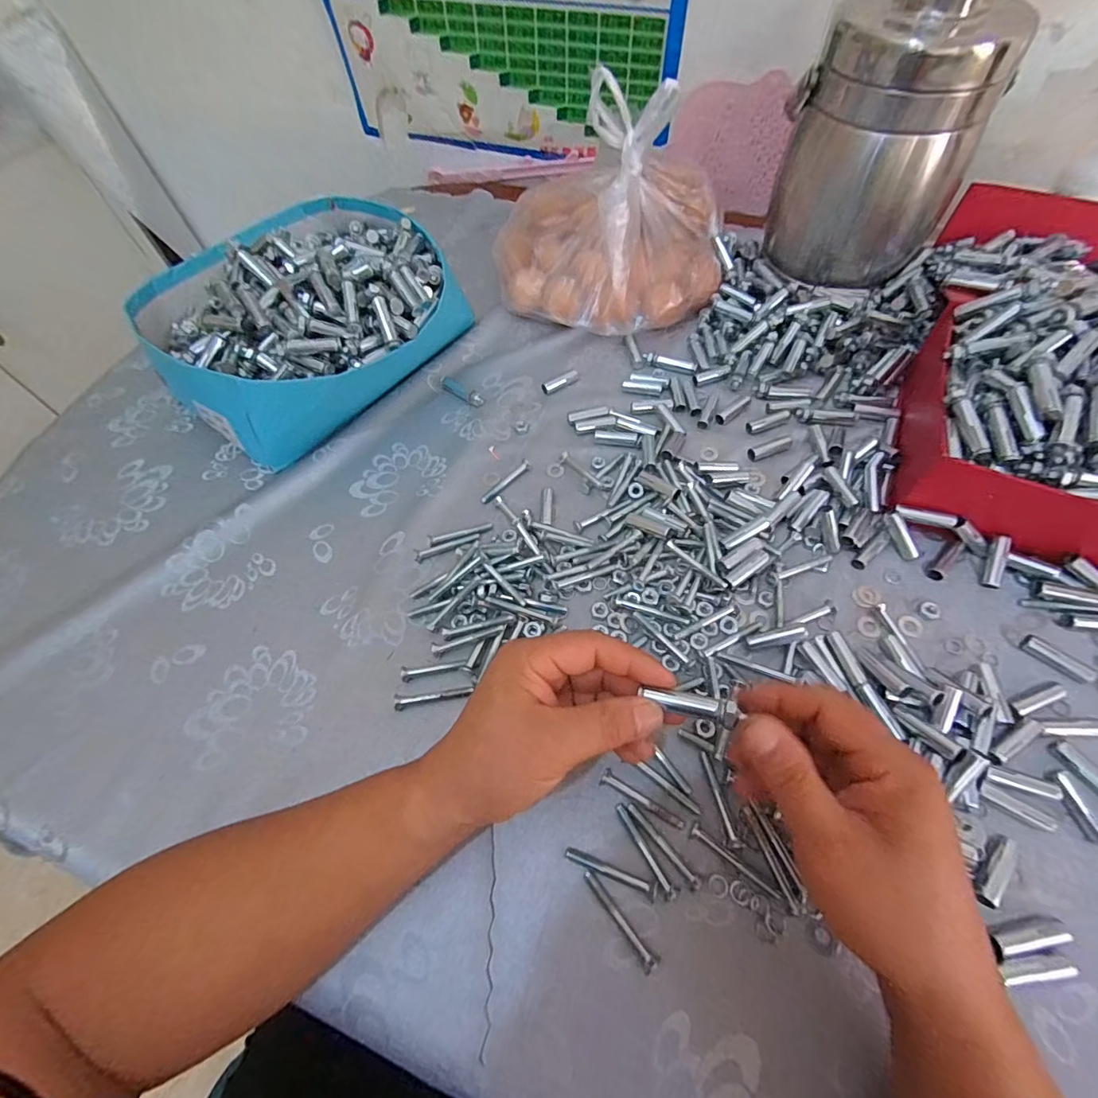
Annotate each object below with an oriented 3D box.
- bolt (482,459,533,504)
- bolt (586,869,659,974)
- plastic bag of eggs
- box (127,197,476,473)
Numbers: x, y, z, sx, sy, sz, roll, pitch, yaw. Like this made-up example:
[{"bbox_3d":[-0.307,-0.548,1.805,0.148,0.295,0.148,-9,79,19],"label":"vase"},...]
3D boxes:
[{"bbox_3d":[-0.038,-0.060,0.441,0.008,0.007,0.056,39,69,23],"label":"bolt"},{"bbox_3d":[0.039,0.208,0.279,0.009,0.008,0.054,-37,64,-17],"label":"bolt"},{"bbox_3d":[0.060,-0.329,0.501,0.237,0.164,0.154,2,60,5],"label":"plastic bag of eggs"},{"bbox_3d":[-0.245,-0.239,0.500,0.276,0.117,0.271,39,69,23],"label":"box"}]

